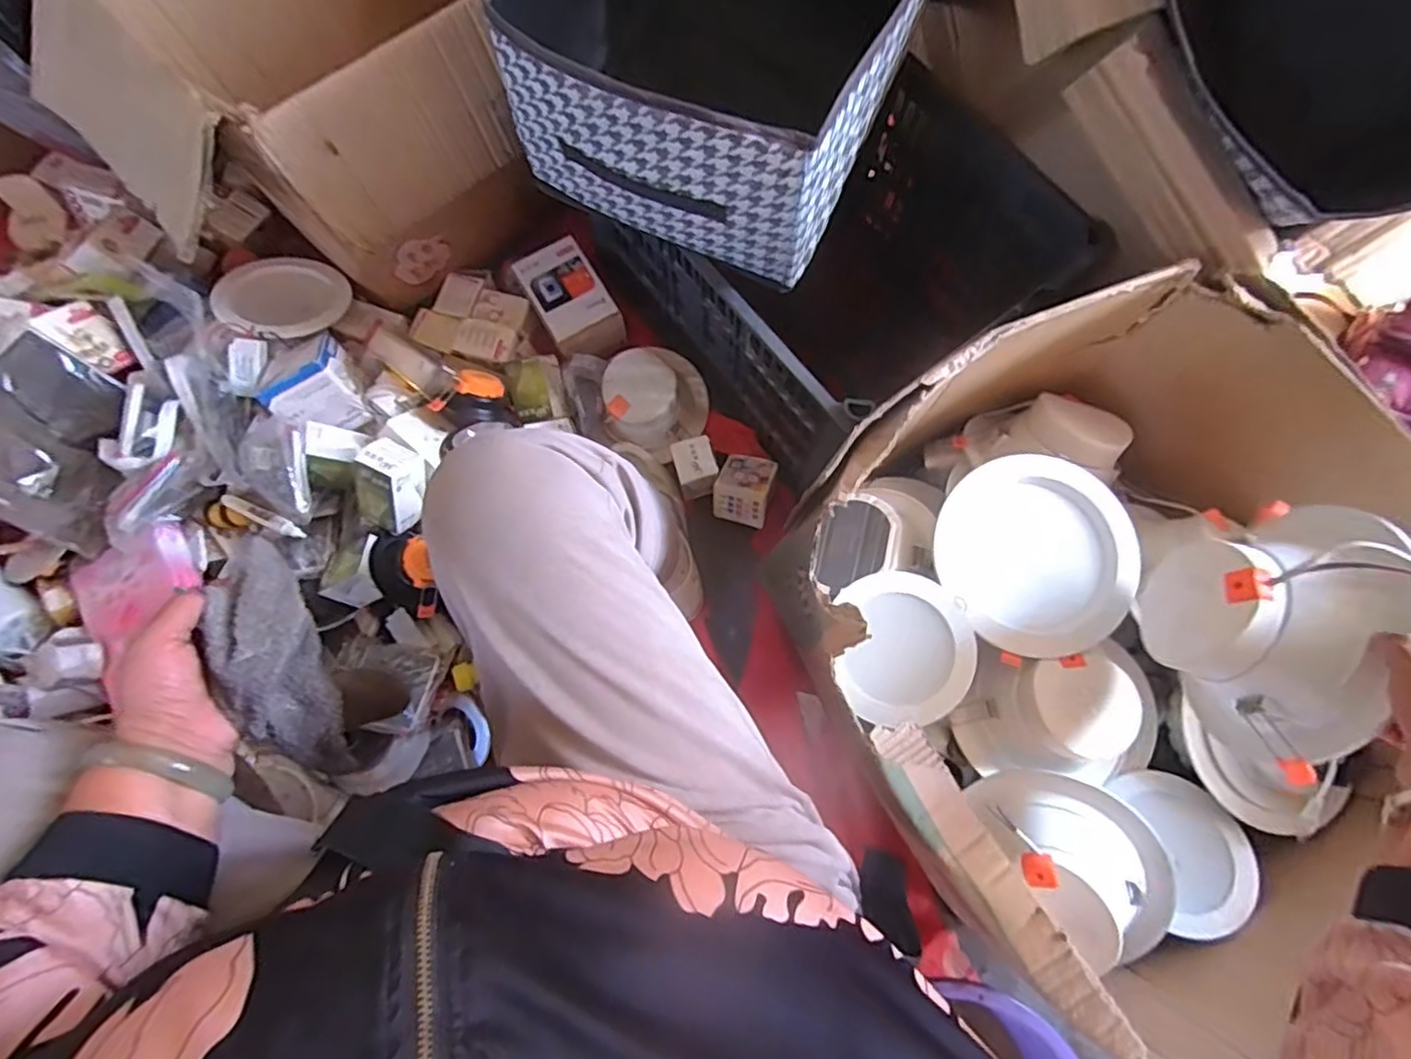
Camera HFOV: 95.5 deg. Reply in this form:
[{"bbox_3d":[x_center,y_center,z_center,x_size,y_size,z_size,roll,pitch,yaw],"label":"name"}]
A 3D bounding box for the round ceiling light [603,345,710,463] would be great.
[{"bbox_3d":[-0.063,-0.179,0.843,0.132,0.086,0.147,23,78,5],"label":"round ceiling light"}]

